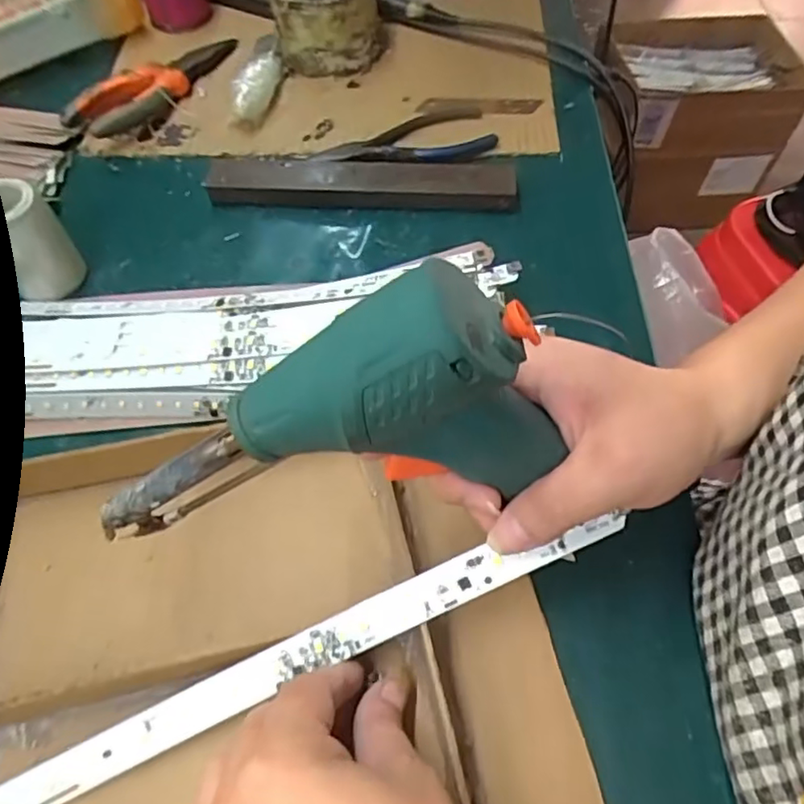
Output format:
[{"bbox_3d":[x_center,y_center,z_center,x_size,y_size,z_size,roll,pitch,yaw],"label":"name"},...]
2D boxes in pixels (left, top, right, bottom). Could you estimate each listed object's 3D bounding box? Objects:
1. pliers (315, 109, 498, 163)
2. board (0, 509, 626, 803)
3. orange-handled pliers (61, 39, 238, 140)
[{"bbox_3d":[0.003,-0.190,0.450,0.124,0.007,0.060,-16,60,-7],"label":"pliers"},{"bbox_3d":[-0.045,0.107,0.249,0.280,0.010,0.016,-26,61,2],"label":"board"},{"bbox_3d":[-0.192,-0.257,0.496,0.057,0.022,0.161,27,64,18],"label":"orange-handled pliers"}]

